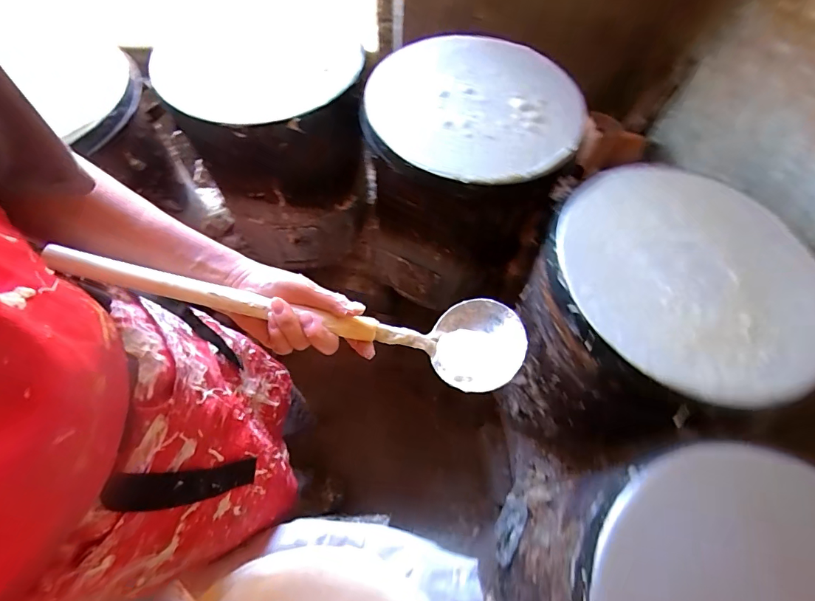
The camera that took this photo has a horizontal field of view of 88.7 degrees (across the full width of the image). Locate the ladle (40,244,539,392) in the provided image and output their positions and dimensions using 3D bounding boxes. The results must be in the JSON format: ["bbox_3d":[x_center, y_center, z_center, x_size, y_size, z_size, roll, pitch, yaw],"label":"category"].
[{"bbox_3d":[-0.083,0.008,0.377,0.391,0.053,0.088,13,64,-14],"label":"ladle"}]

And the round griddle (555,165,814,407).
[{"bbox_3d":[0.378,-0.041,0.569,0.319,0.041,0.359,-13,66,-9],"label":"round griddle"}]

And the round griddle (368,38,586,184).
[{"bbox_3d":[0.114,-0.339,0.715,0.361,0.023,0.348,1,65,-2],"label":"round griddle"}]

